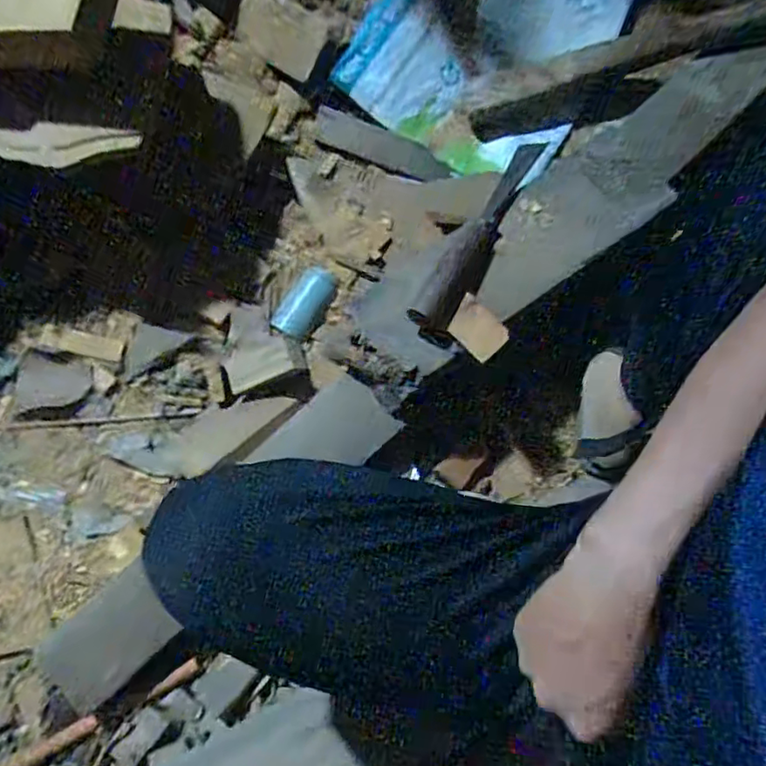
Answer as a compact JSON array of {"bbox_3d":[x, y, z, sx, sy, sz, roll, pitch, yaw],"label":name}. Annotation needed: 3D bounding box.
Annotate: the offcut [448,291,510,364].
[{"bbox_3d":[0.100,-0.058,0.630,0.062,0.004,0.045,41,92,-6],"label":"offcut"}]

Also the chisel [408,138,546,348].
[{"bbox_3d":[0.102,-0.156,0.660,0.053,0.056,0.251,27,77,5],"label":"chisel"}]

